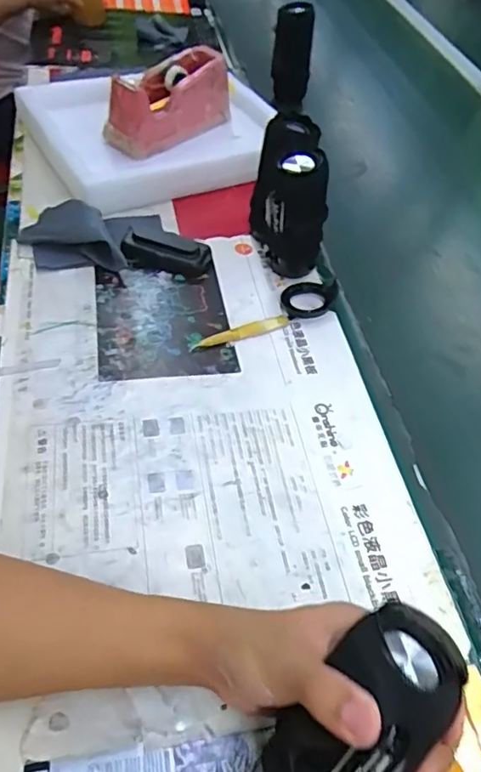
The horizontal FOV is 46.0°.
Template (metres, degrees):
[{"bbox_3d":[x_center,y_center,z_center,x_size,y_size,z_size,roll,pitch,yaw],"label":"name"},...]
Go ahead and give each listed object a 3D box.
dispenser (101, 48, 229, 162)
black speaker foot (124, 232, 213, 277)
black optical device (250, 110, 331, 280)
[{"bbox_3d":[-0.106,-0.411,0.841,0.203,0.112,0.072,-33,60,-30],"label":"dispenser"},{"bbox_3d":[-0.088,-0.160,0.691,0.105,0.024,0.042,10,49,2],"label":"black speaker foot"},{"bbox_3d":[0.057,-0.219,0.673,0.072,0.149,0.109,-1,49,-7],"label":"black optical device"}]

